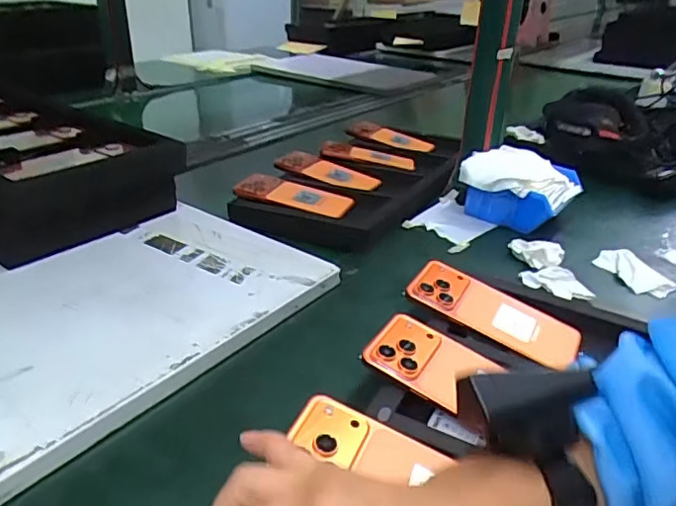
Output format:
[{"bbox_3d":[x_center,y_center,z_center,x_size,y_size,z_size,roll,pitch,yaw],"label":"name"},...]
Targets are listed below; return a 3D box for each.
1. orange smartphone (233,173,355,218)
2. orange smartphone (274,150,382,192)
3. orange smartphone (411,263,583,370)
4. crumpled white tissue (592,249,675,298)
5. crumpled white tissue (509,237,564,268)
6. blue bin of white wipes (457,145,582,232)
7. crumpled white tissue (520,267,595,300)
[{"bbox_3d":[-0.065,-0.082,0.810,0.161,0.013,0.075,19,40,11],"label":"orange smartphone"},{"bbox_3d":[-0.014,-0.138,0.905,0.171,0.018,0.091,20,33,23],"label":"orange smartphone"},{"bbox_3d":[0.155,0.056,0.552,0.164,0.008,0.076,26,41,10],"label":"orange smartphone"},{"bbox_3d":[0.360,0.022,0.687,0.046,0.022,0.095,-7,30,-17],"label":"crumpled white tissue"},{"bbox_3d":[0.247,0.002,0.700,0.065,0.033,0.031,10,29,15],"label":"crumpled white tissue"},{"bbox_3d":[0.251,-0.090,0.803,0.171,0.089,0.129,14,31,19],"label":"blue bin of white wipes"},{"bbox_3d":[0.257,0.034,0.659,0.080,0.018,0.046,11,30,17],"label":"crumpled white tissue"}]

